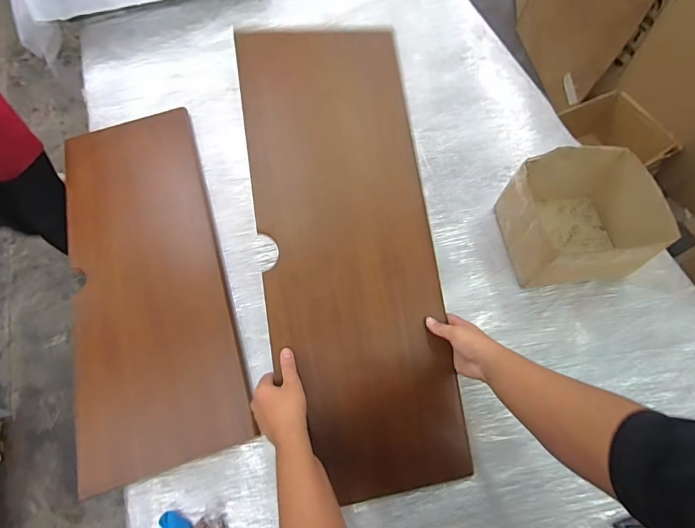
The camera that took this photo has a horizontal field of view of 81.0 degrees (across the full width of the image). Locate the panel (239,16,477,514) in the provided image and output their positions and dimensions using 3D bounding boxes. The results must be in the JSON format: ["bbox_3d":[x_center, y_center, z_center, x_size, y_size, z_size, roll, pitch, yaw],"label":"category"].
[{"bbox_3d":[0.007,-0.027,0.726,0.309,0.022,0.827,-7,85,-11],"label":"panel"}]

